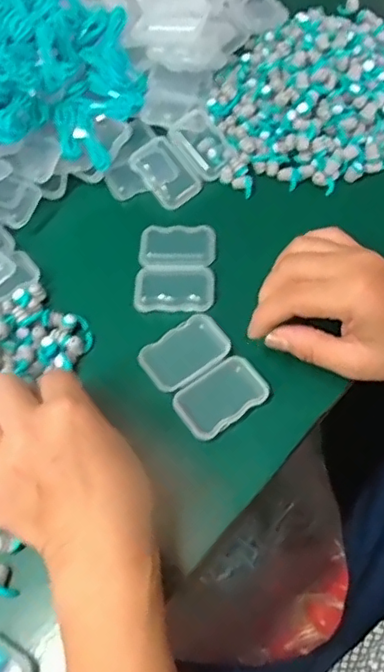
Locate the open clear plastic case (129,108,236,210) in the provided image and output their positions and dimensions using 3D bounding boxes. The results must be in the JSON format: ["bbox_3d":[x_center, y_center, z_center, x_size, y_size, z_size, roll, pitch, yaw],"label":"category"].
[{"bbox_3d":[-0.007,-0.145,0.464,0.078,0.015,0.061,-39,65,-17],"label":"open clear plastic case"}]

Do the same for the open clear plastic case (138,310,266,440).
[{"bbox_3d":[0.007,0.024,0.373,0.057,0.007,0.075,-32,63,-14],"label":"open clear plastic case"}]

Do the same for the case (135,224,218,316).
[{"bbox_3d":[-0.011,-0.052,0.417,0.055,0.007,0.077,1,60,4],"label":"case"}]

